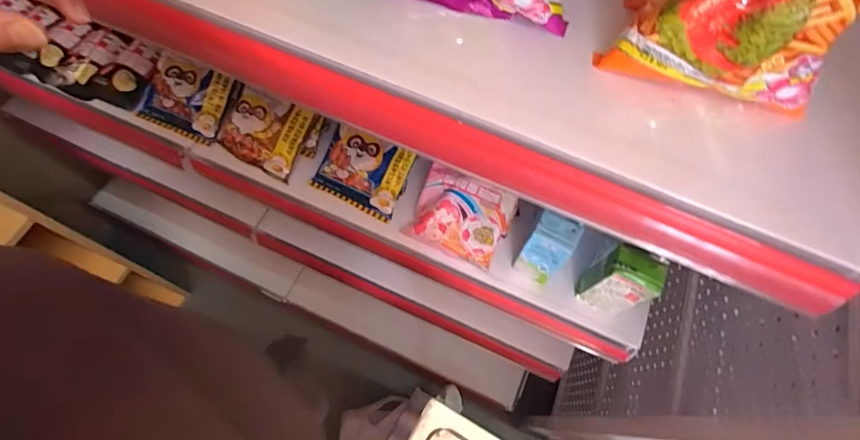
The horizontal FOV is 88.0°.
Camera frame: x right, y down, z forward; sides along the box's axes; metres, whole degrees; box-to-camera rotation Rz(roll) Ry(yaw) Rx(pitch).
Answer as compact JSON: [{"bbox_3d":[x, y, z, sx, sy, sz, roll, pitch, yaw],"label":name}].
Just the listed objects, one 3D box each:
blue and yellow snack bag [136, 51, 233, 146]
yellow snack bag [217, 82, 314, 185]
[{"bbox_3d":[-0.367,-0.185,0.675,0.126,0.023,0.105,22,94,0],"label":"blue and yellow snack bag"},{"bbox_3d":[-0.241,-0.127,0.644,0.113,0.022,0.103,22,92,-2],"label":"yellow snack bag"}]

